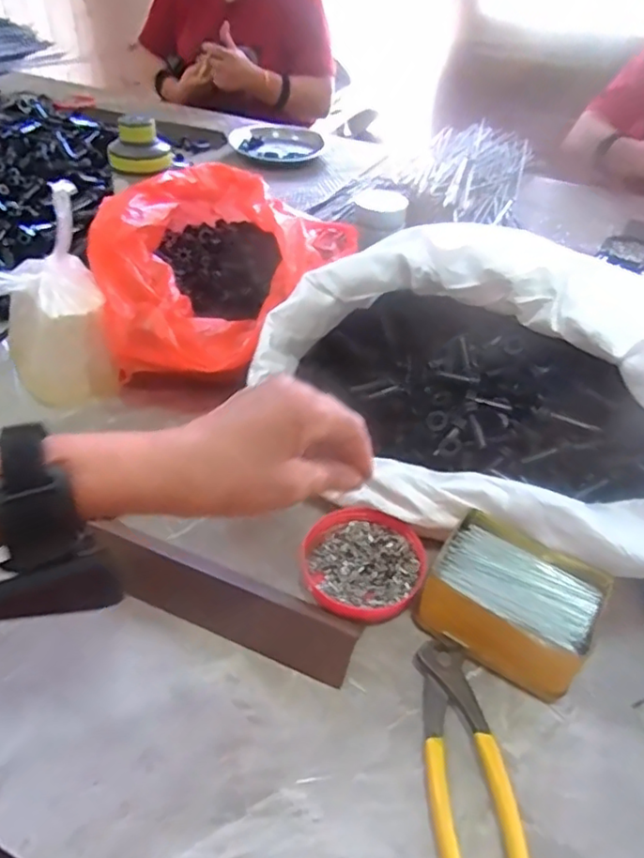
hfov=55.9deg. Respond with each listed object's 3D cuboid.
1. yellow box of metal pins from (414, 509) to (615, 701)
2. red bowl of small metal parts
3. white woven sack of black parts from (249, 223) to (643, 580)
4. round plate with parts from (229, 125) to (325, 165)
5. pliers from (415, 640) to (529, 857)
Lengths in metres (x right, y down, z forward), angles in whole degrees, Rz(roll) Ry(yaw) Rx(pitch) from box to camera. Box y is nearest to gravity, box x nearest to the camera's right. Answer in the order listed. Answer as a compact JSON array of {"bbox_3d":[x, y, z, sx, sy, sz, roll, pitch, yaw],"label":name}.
[{"bbox_3d":[0.133,0.119,0.425,0.109,0.051,0.087,27,47,23],"label":"yellow box of metal pins"},{"bbox_3d":[0.030,0.101,0.458,0.088,0.026,0.081,2,42,-2],"label":"red bowl of small metal parts"},{"bbox_3d":[0.124,-0.026,0.501,0.374,0.167,0.219,26,47,22],"label":"white woven sack of black parts"},{"bbox_3d":[-0.084,-0.547,1.167,0.171,0.029,0.135,-8,44,-13],"label":"round plate with parts"},{"bbox_3d":[0.086,0.204,0.355,0.049,0.013,0.162,0,42,-4],"label":"pliers"}]

